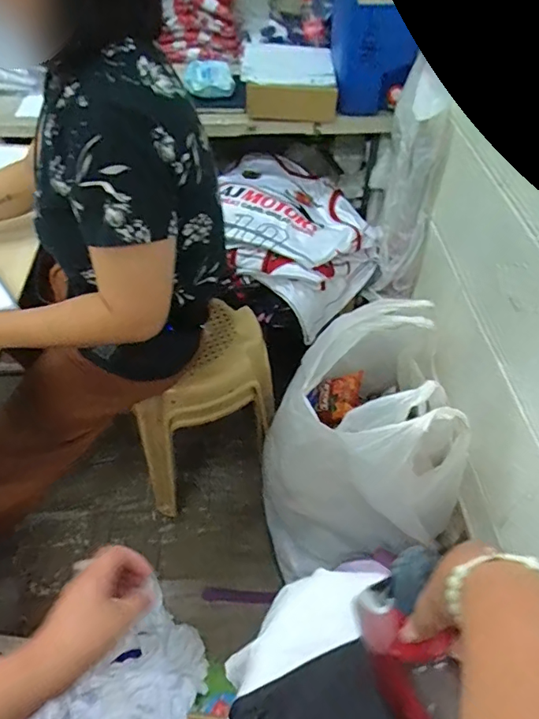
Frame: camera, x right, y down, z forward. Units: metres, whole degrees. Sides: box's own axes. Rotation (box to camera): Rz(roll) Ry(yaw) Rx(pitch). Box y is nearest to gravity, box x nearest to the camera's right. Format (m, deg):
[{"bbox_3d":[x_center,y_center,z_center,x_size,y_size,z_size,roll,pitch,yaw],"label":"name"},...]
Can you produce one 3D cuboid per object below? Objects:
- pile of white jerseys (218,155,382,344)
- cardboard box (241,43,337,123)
[{"bbox_3d":[0.056,-0.301,1.261,0.392,0.251,0.386,26,52,20],"label":"pile of white jerseys"},{"bbox_3d":[0.045,-0.688,1.221,0.213,0.087,0.315,1,48,-1],"label":"cardboard box"}]

